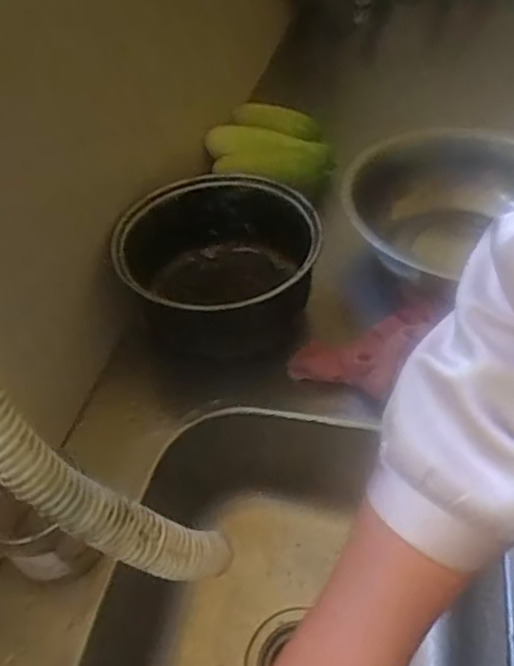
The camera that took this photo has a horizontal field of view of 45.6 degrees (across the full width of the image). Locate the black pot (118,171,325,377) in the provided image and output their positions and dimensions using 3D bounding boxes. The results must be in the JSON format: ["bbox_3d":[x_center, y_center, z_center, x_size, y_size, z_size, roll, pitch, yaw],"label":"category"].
[{"bbox_3d":[-0.015,-0.052,0.664,0.224,0.149,0.214,-3,49,3],"label":"black pot"}]

